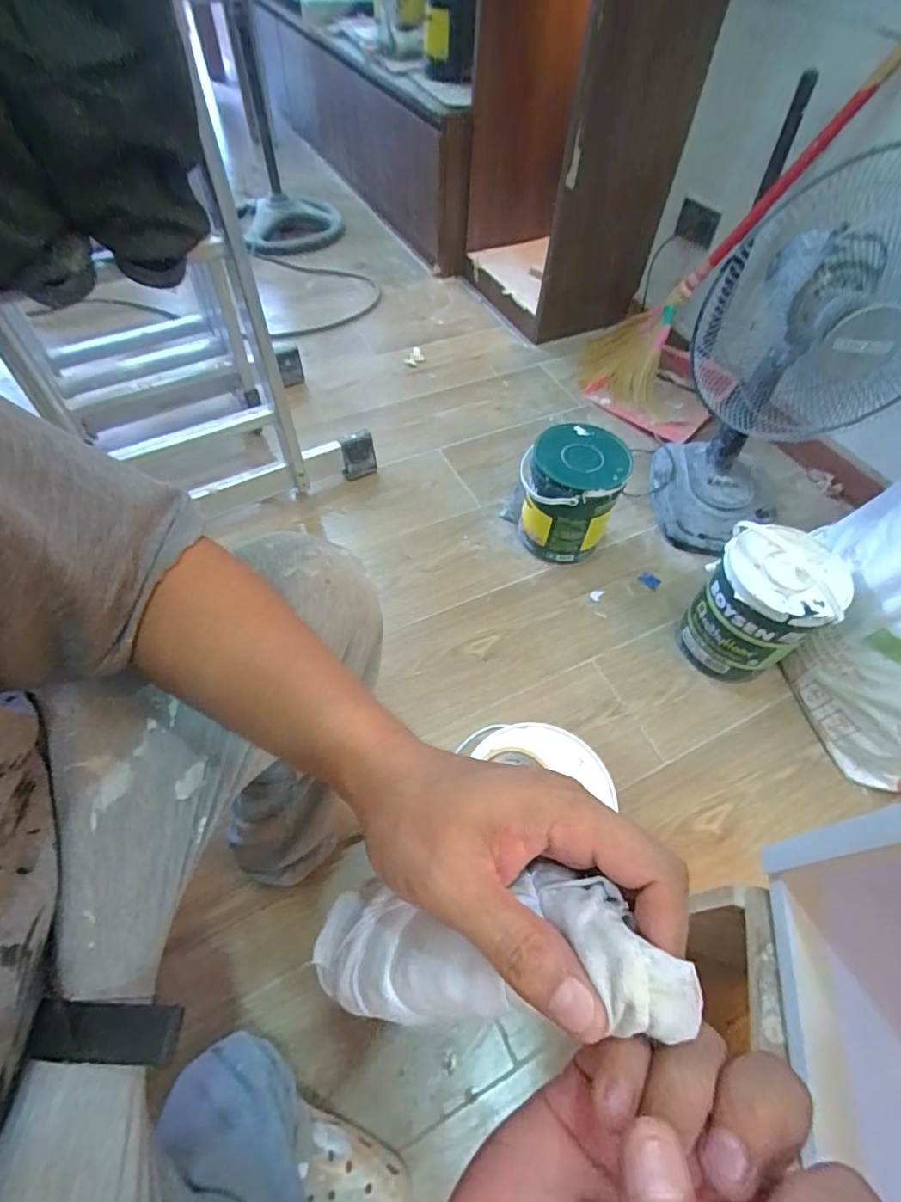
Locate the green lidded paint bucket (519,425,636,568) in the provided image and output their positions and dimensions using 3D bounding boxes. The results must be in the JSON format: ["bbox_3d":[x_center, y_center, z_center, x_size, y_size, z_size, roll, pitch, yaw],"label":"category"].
[{"bbox_3d":[0.217,-0.197,0.999,0.172,0.208,0.167,1,56,-2],"label":"green lidded paint bucket"}]

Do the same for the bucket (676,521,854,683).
[{"bbox_3d":[0.493,0.010,0.869,0.171,0.218,0.168,1,56,-2],"label":"bucket"}]

